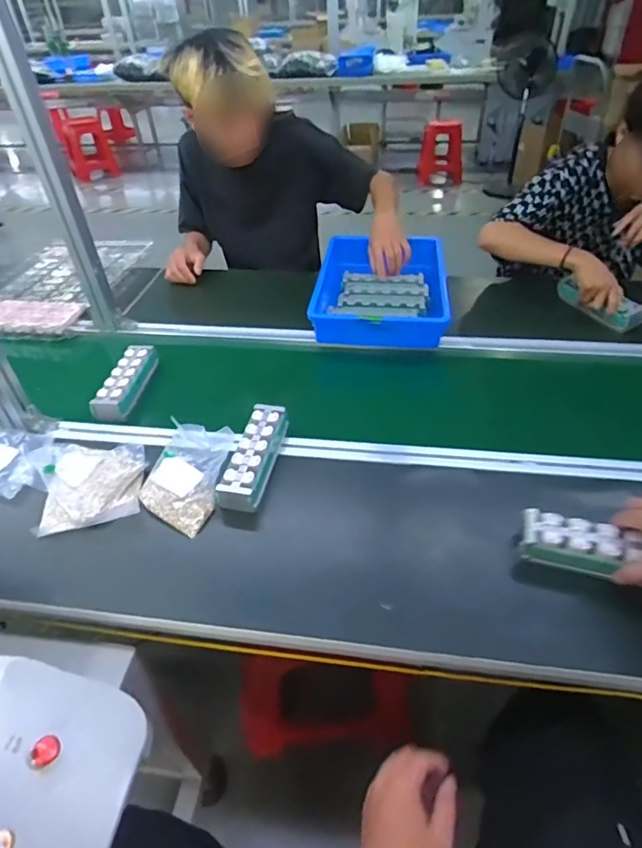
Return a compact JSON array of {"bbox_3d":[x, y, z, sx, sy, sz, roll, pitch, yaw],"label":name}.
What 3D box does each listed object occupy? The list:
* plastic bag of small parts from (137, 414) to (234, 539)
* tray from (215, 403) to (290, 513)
[{"bbox_3d":[-0.203,0.074,0.735,0.114,0.061,0.152,13,44,16],"label":"plastic bag of small parts"},{"bbox_3d":[-0.102,0.052,0.771,0.057,0.055,0.194,8,43,11],"label":"tray"}]

